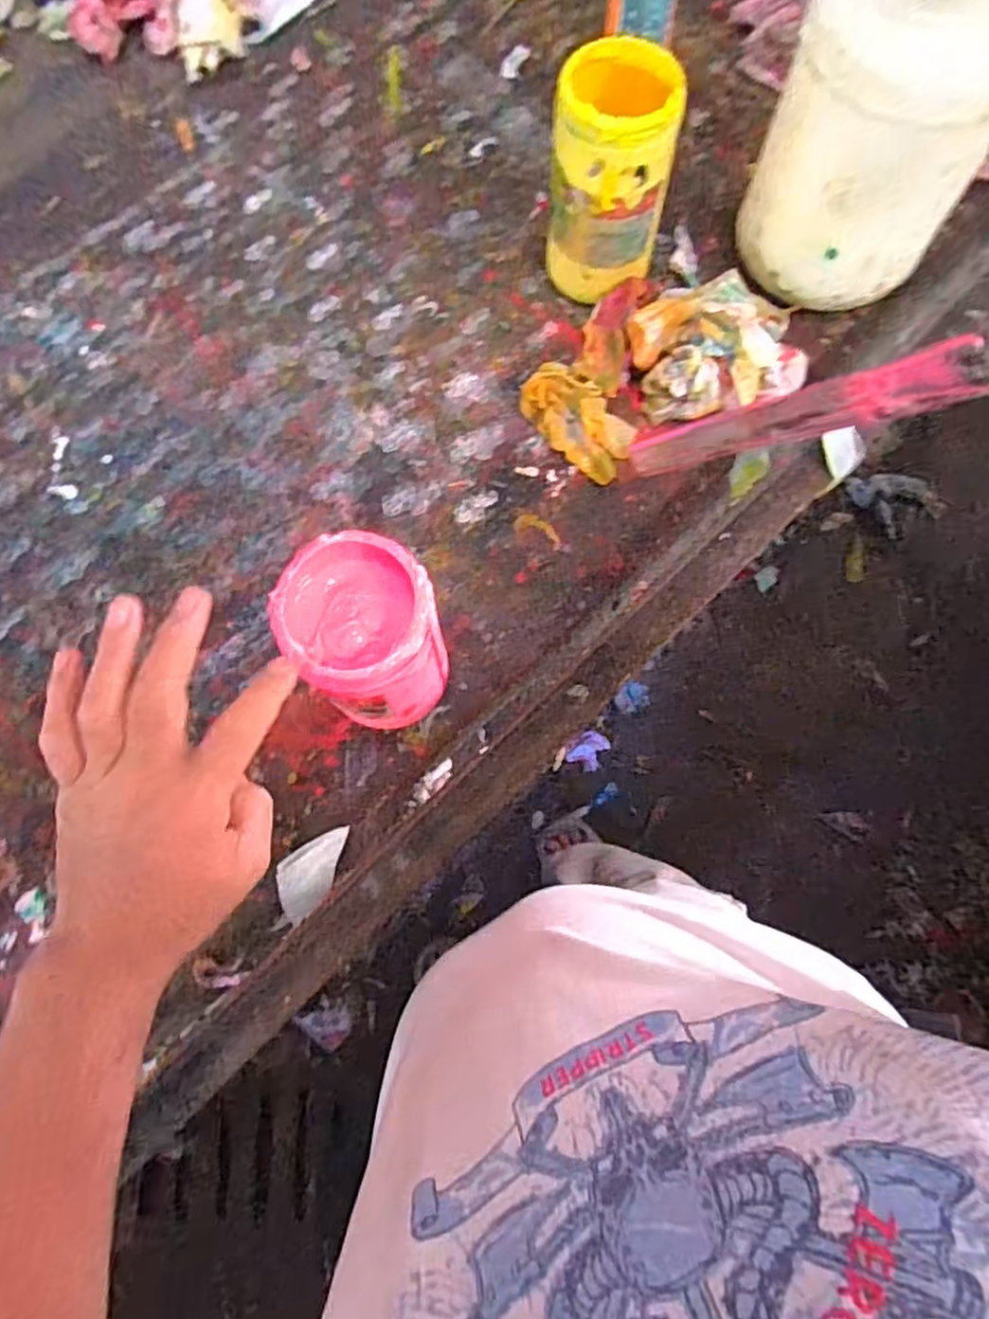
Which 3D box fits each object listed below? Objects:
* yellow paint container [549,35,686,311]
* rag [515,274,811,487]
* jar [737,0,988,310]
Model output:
[{"bbox_3d":[0.094,-0.390,0.572,0.097,0.177,0.087,10,75,3],"label":"yellow paint container"},{"bbox_3d":[0.145,-0.265,0.601,0.236,0.062,0.154,-25,76,-6],"label":"rag"},{"bbox_3d":[0.293,-0.401,0.519,0.126,0.229,0.134,0,75,0],"label":"jar"}]

